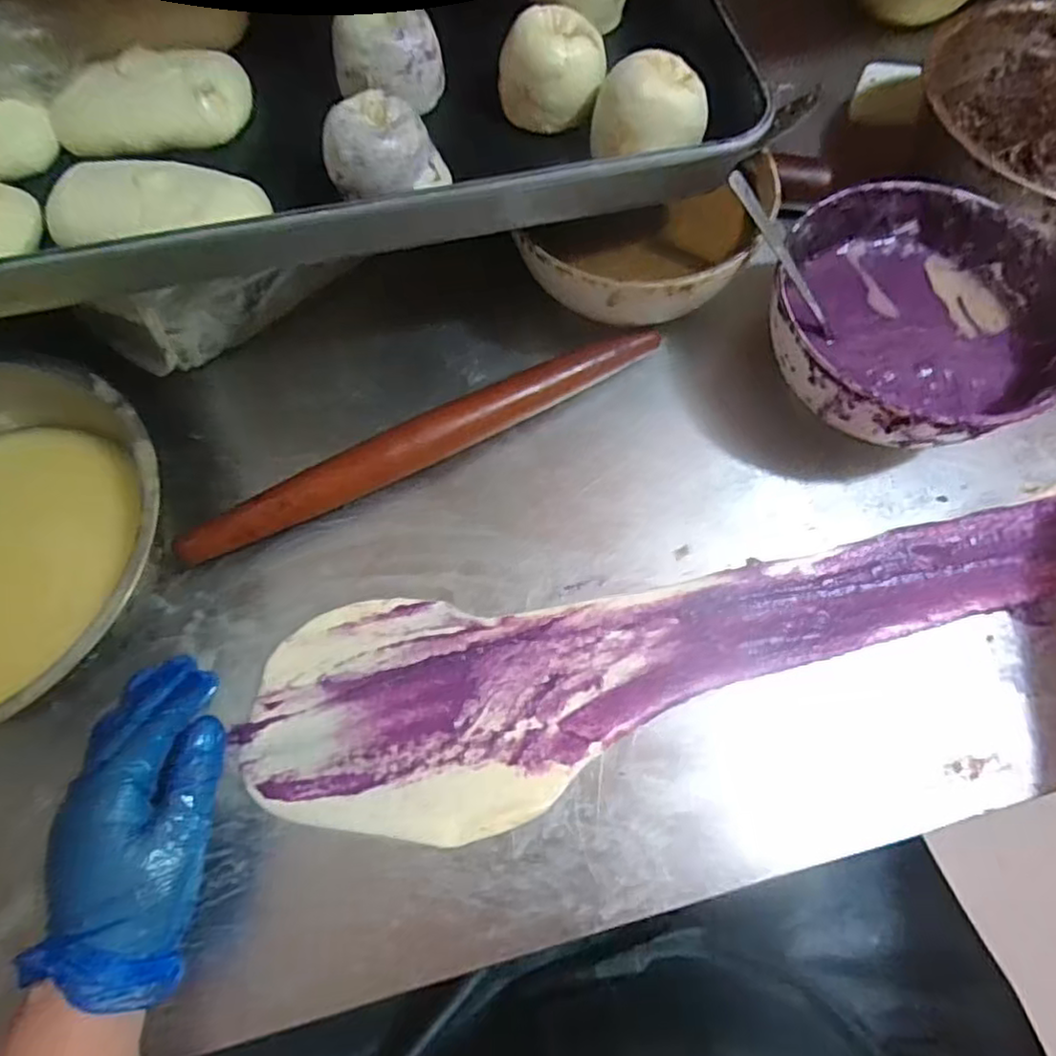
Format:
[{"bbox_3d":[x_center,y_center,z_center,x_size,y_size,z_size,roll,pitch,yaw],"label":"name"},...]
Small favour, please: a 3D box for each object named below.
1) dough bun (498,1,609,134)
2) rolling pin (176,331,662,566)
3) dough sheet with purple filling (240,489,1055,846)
[{"bbox_3d":[0.014,-0.277,0.402,0.061,0.049,0.061,0,68,0],"label":"dough bun"},{"bbox_3d":[-0.062,-0.059,0.429,0.341,0.030,0.030,-27,70,-10],"label":"rolling pin"},{"bbox_3d":[0.122,0.076,0.393,0.561,0.007,0.131,-9,68,-3],"label":"dough sheet with purple filling"}]

